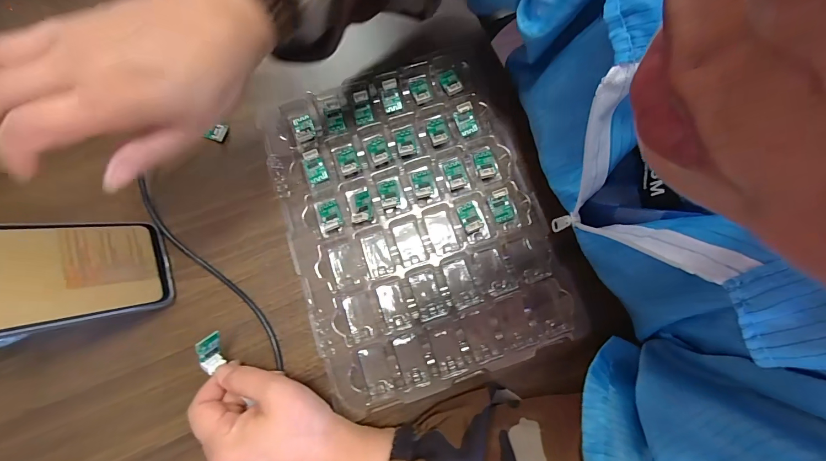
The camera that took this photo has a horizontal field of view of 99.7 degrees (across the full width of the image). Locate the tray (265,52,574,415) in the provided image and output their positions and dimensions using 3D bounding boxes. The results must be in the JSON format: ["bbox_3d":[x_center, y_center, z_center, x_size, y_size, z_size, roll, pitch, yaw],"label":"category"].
[{"bbox_3d":[-0.003,-0.013,0.304,0.205,0.023,0.273,-17,78,-4],"label":"tray"}]

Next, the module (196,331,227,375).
[{"bbox_3d":[-0.153,0.090,0.262,0.007,0.016,0.024,12,111,37],"label":"module"}]

